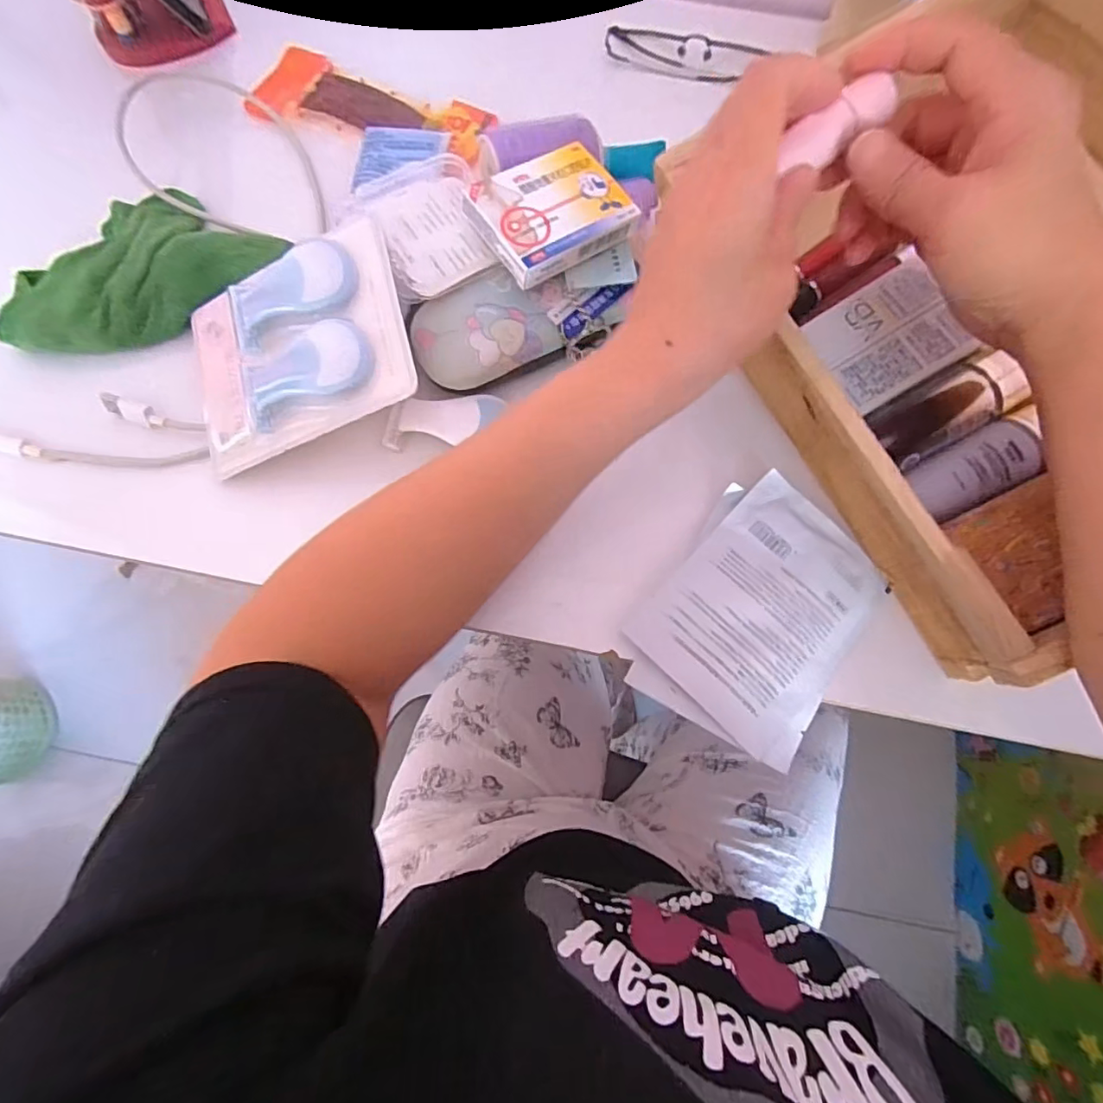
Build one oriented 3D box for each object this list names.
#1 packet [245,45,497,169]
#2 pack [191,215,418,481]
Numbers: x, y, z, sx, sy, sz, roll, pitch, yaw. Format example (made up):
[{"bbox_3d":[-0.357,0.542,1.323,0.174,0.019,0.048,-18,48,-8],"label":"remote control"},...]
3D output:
[{"bbox_3d":[-0.130,-0.315,0.388,0.170,0.008,0.070,21,75,4],"label":"packet"},{"bbox_3d":[-0.143,-0.106,0.288,0.137,0.020,0.105,-20,81,11],"label":"pack"}]

